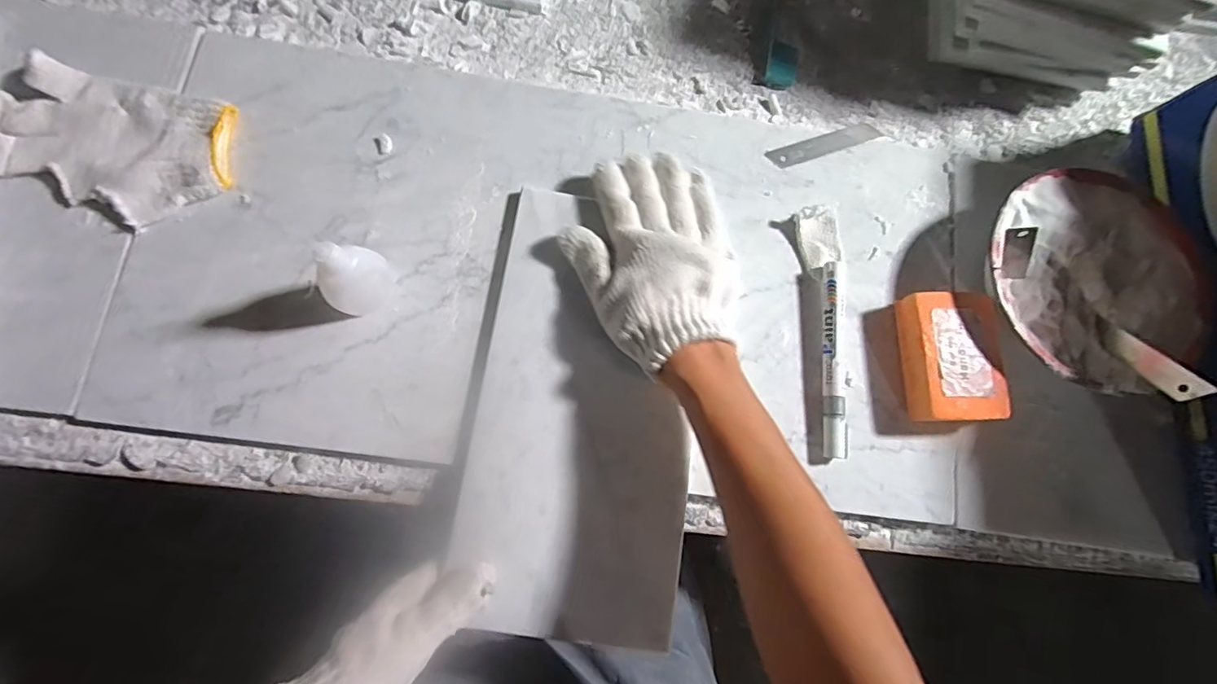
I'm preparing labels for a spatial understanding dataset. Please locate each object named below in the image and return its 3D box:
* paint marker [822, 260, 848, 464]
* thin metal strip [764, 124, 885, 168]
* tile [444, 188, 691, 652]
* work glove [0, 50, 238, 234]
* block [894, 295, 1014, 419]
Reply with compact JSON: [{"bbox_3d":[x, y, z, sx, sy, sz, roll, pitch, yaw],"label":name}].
[{"bbox_3d":[0.165,0.012,0.387,0.016,0.018,0.143,4,78,-2],"label":"paint marker"},{"bbox_3d":[0.183,-0.165,0.442,0.105,0.007,0.020,-22,79,-12],"label":"thin metal strip"},{"bbox_3d":[-0.015,0.041,0.357,0.147,0.023,0.292,8,79,2],"label":"tile"},{"bbox_3d":[-0.356,-0.143,0.375,0.160,0.029,0.098,16,77,0],"label":"work glove"},{"bbox_3d":[0.252,0.011,0.387,0.061,0.031,0.091,-1,78,-3],"label":"block"}]

